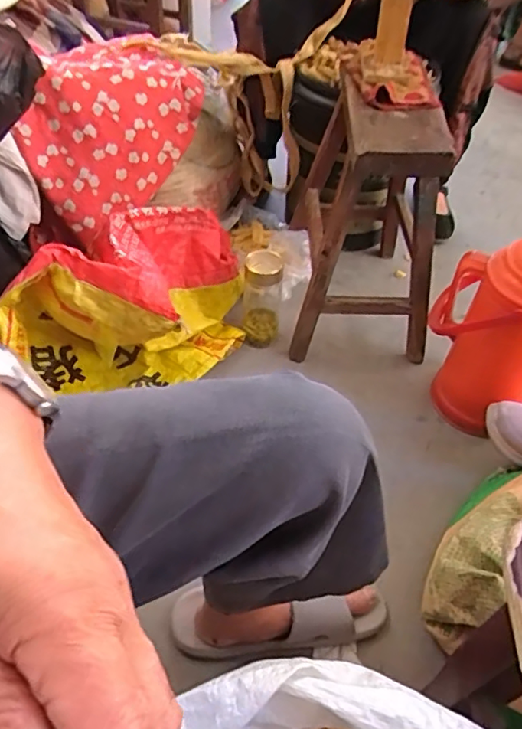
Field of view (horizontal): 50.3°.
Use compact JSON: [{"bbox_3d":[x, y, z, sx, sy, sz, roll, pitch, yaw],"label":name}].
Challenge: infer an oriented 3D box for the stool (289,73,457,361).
[{"bbox_3d":[0.199,-0.288,1.023,0.262,0.404,0.379,6,47,2],"label":"stool"}]

